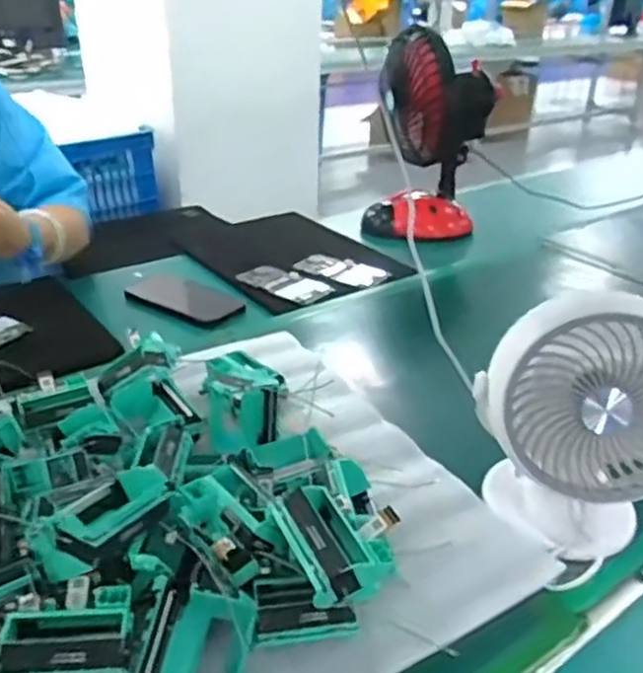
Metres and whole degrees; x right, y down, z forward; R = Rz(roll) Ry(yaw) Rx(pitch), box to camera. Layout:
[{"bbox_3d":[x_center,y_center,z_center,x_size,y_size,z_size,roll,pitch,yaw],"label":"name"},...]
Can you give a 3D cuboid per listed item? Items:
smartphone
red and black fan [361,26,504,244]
[{"bbox_3d":[-0.184,-0.054,0.915,0.173,0.012,0.077,18,34,28],"label":"smartphone"},{"bbox_3d":[0.179,-0.318,1.135,0.190,0.315,0.171,4,29,6],"label":"red and black fan"}]

